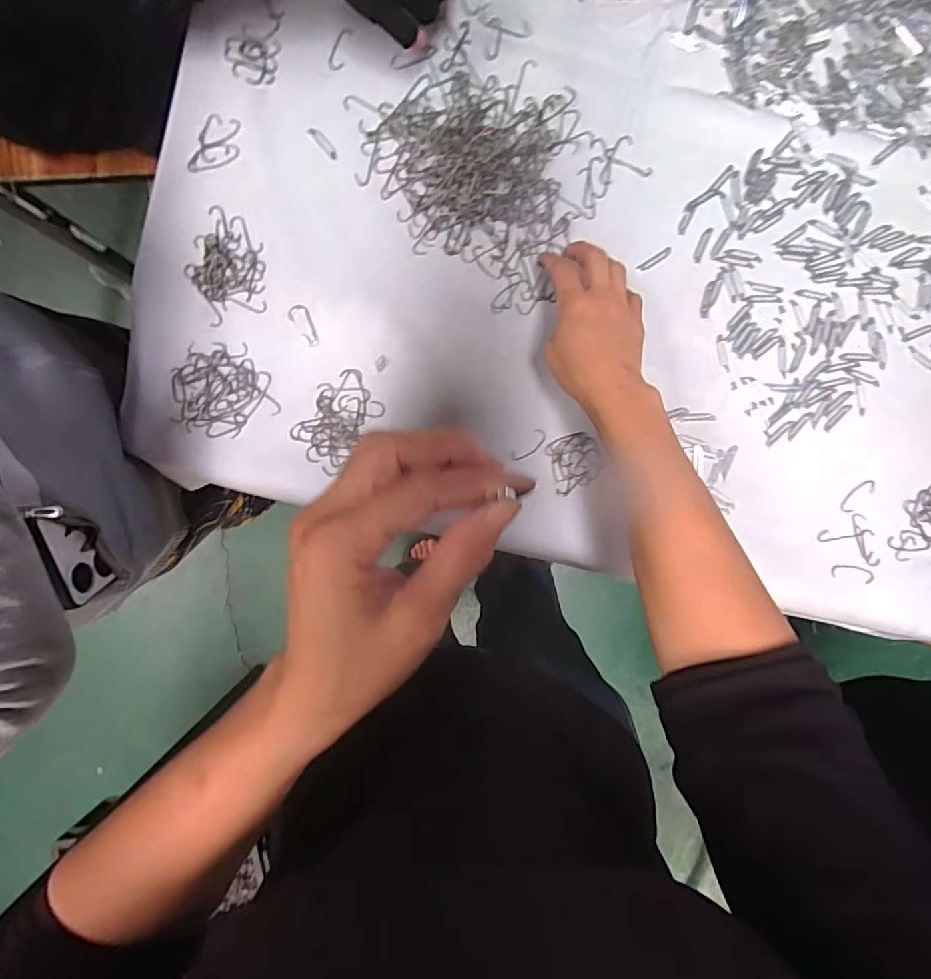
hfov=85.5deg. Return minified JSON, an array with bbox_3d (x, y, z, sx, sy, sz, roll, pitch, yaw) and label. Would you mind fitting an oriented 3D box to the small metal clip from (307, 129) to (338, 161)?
[{"bbox_3d":[-0.123,-0.300,0.436,0.009,0.004,0.035,-42,93,2],"label":"small metal clip"}]

